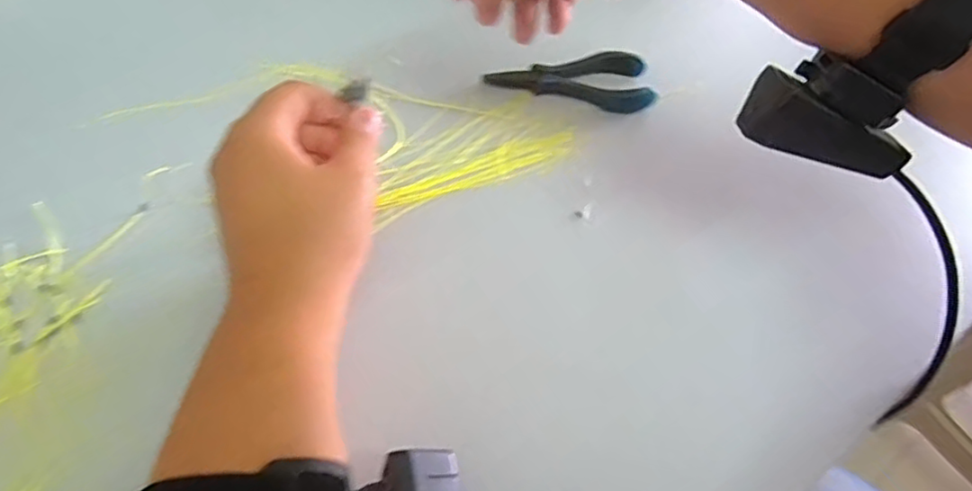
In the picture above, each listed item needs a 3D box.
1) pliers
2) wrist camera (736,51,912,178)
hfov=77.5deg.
[{"bbox_3d":[0.061,-0.119,0.436,0.117,0.012,0.046,1,54,-5],"label":"pliers"},{"bbox_3d":[0.155,-0.059,0.269,0.071,0.041,0.028,31,57,17],"label":"wrist camera"}]

